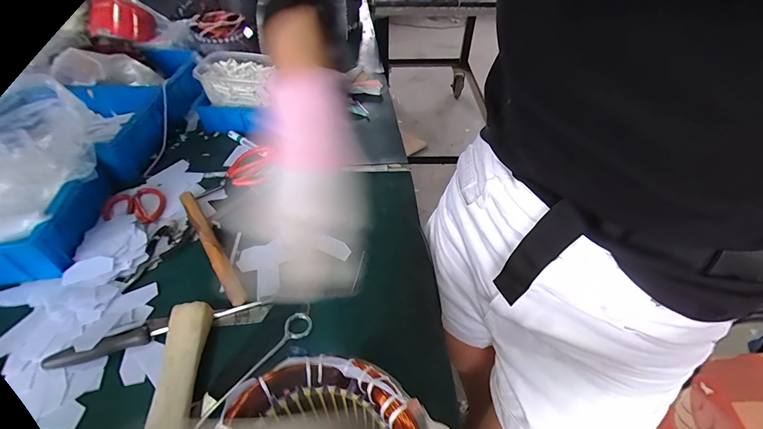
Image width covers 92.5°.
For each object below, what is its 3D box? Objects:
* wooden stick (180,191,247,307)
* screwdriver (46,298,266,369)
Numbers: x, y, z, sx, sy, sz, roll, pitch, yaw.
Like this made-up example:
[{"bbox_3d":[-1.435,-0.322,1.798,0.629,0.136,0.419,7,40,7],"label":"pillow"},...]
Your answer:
[{"bbox_3d":[-0.254,0.037,0.538,0.020,0.021,0.239,-27,50,-25],"label":"wooden stick"},{"bbox_3d":[-0.265,0.137,0.448,0.239,0.023,0.019,-18,47,-17],"label":"screwdriver"}]

